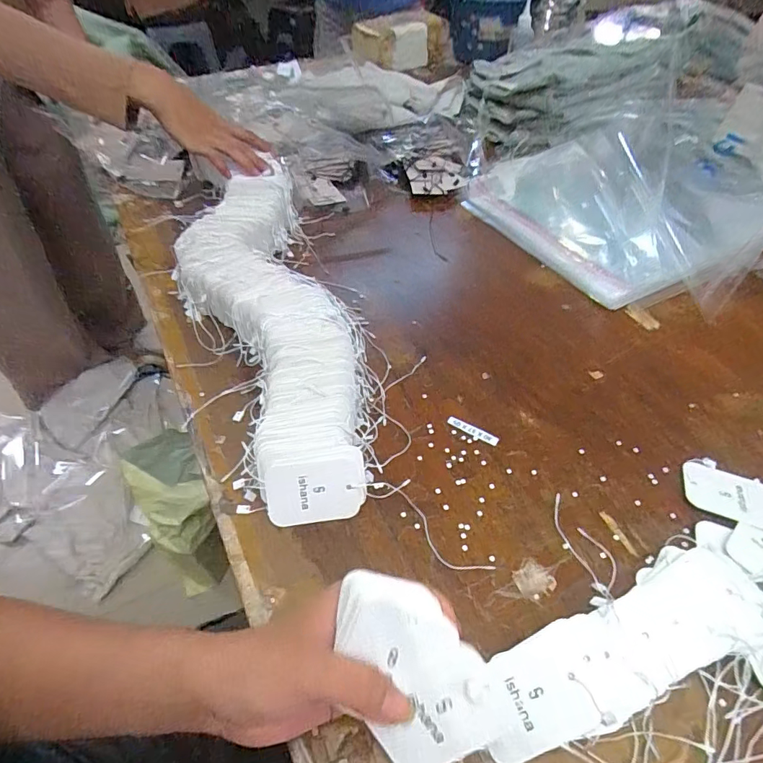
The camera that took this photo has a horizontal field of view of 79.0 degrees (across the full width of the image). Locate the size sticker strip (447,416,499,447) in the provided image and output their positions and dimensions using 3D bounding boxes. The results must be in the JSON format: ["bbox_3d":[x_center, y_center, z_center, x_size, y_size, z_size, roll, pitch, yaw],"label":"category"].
[{"bbox_3d":[0.082,0.044,0.417,0.047,0.004,0.008,27,67,16],"label":"size sticker strip"}]

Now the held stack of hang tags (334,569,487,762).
[{"bbox_3d":[0.012,0.143,0.233,0.054,0.058,0.090,-30,56,-23],"label":"held stack of hang tags"}]

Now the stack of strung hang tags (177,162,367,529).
[{"bbox_3d":[-0.111,-0.077,0.478,0.155,0.064,0.457,-19,53,-15],"label":"stack of strung hang tags"}]

